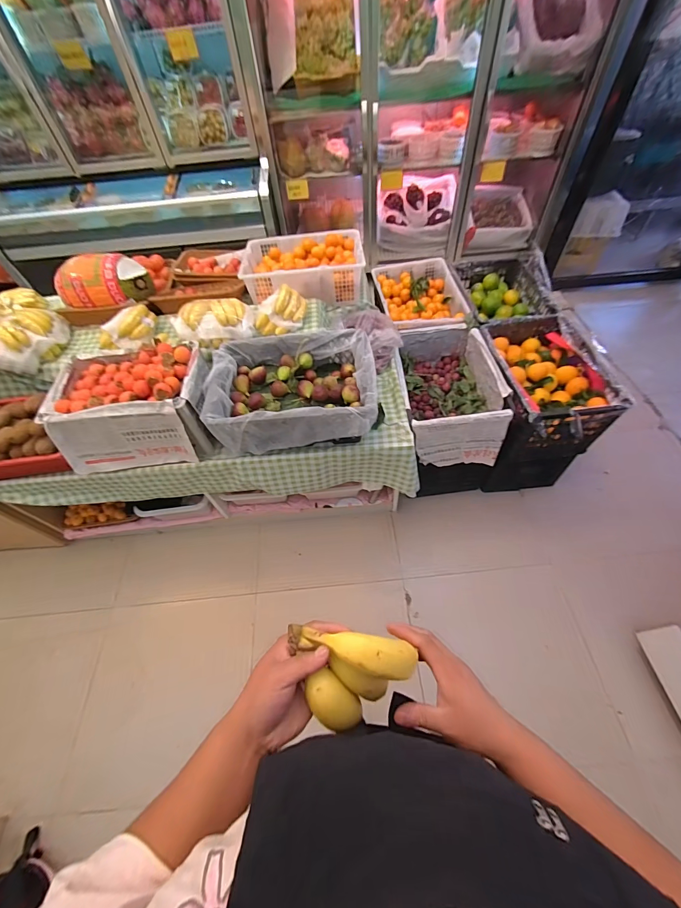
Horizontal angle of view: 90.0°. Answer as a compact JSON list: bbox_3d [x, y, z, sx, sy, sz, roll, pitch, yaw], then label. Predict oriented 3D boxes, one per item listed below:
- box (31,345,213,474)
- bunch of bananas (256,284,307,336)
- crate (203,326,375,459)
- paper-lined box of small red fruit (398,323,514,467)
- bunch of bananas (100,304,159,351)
[{"bbox_3d":[-0.633,-0.154,1.079,0.415,0.247,0.306,-7,55,-1],"label":"box"},{"bbox_3d":[-0.199,-0.502,1.189,0.102,0.087,0.201,32,63,23],"label":"bunch of bananas"},{"bbox_3d":[-0.133,-0.206,1.114,0.568,0.178,0.388,0,56,4],"label":"crate"},{"bbox_3d":[0.411,-0.250,1.335,0.362,0.228,0.551,0,56,4],"label":"paper-lined box of small red fruit"},{"bbox_3d":[-0.723,-0.428,1.178,0.086,0.088,0.212,23,60,19],"label":"bunch of bananas"}]

